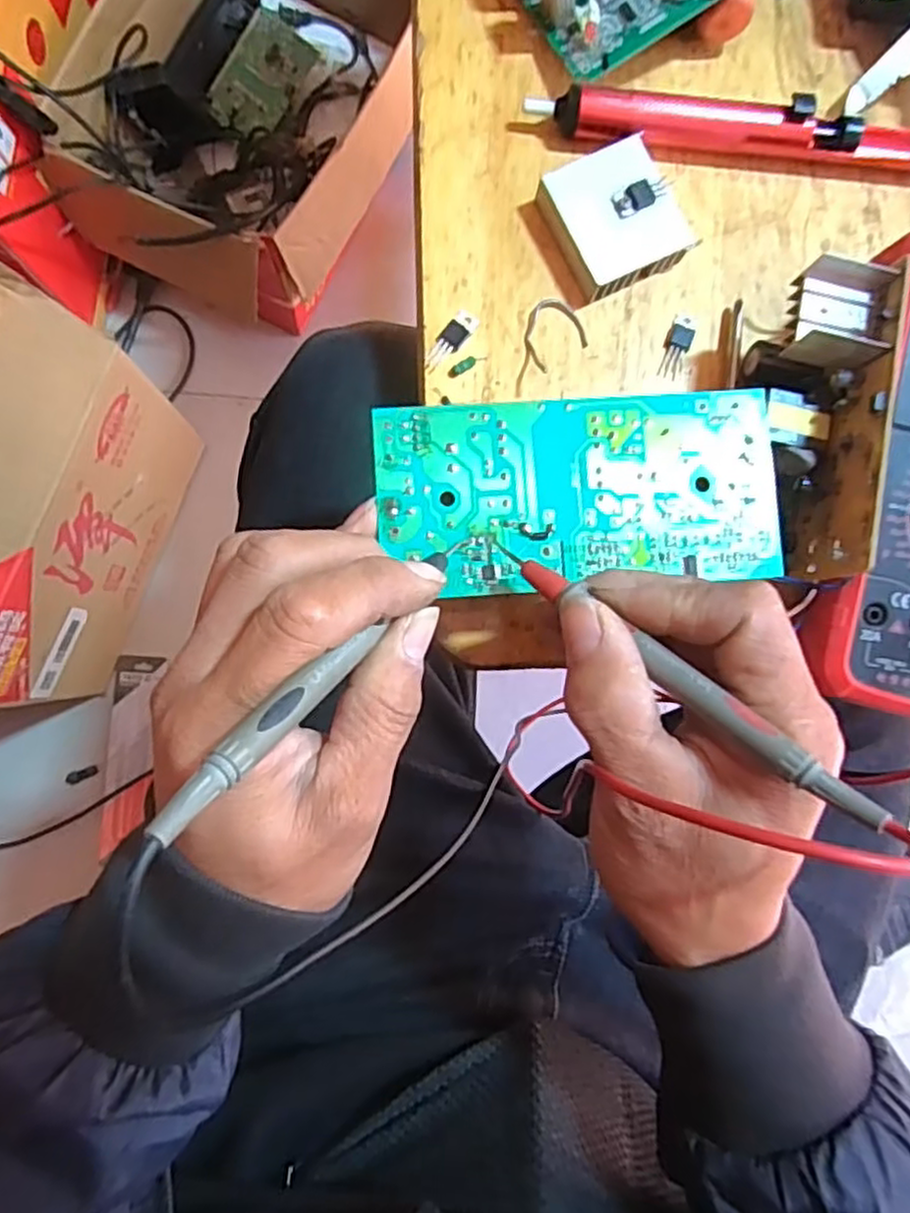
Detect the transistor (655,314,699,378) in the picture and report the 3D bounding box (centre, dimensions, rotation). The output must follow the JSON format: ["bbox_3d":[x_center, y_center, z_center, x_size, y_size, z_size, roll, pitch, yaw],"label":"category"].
[{"bbox_3d":[0.098,-0.114,0.317,0.010,0.004,0.029,18,84,-2],"label":"transistor"}]

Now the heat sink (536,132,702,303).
[{"bbox_3d":[0.069,-0.165,0.310,0.046,0.019,0.055,-28,88,-6],"label":"heat sink"}]

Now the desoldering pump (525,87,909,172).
[{"bbox_3d":[0.123,-0.209,0.314,0.179,0.023,0.019,1,85,-4],"label":"desoldering pump"}]

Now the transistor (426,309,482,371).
[{"bbox_3d":[-0.002,-0.115,0.310,0.010,0.004,0.029,39,84,0],"label":"transistor"}]

